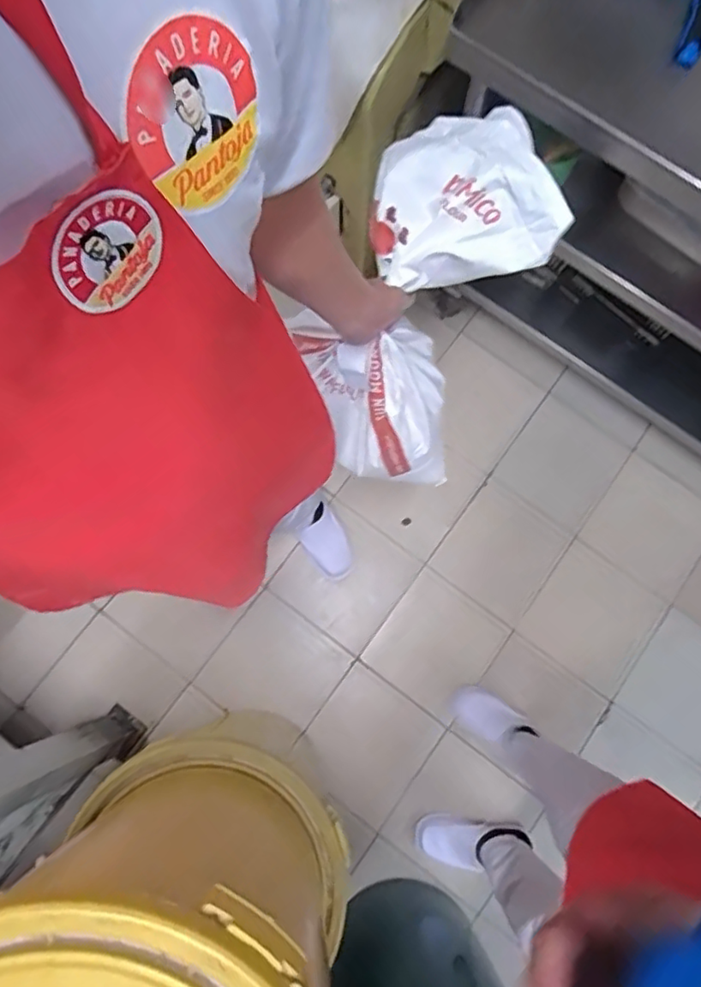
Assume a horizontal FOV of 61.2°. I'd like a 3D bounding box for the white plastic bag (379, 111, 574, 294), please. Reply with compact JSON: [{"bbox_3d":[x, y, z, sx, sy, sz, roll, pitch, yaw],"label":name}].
[{"bbox_3d":[0.152,-0.386,0.773,0.241,0.110,0.210,-2,69,21],"label":"white plastic bag"}]

